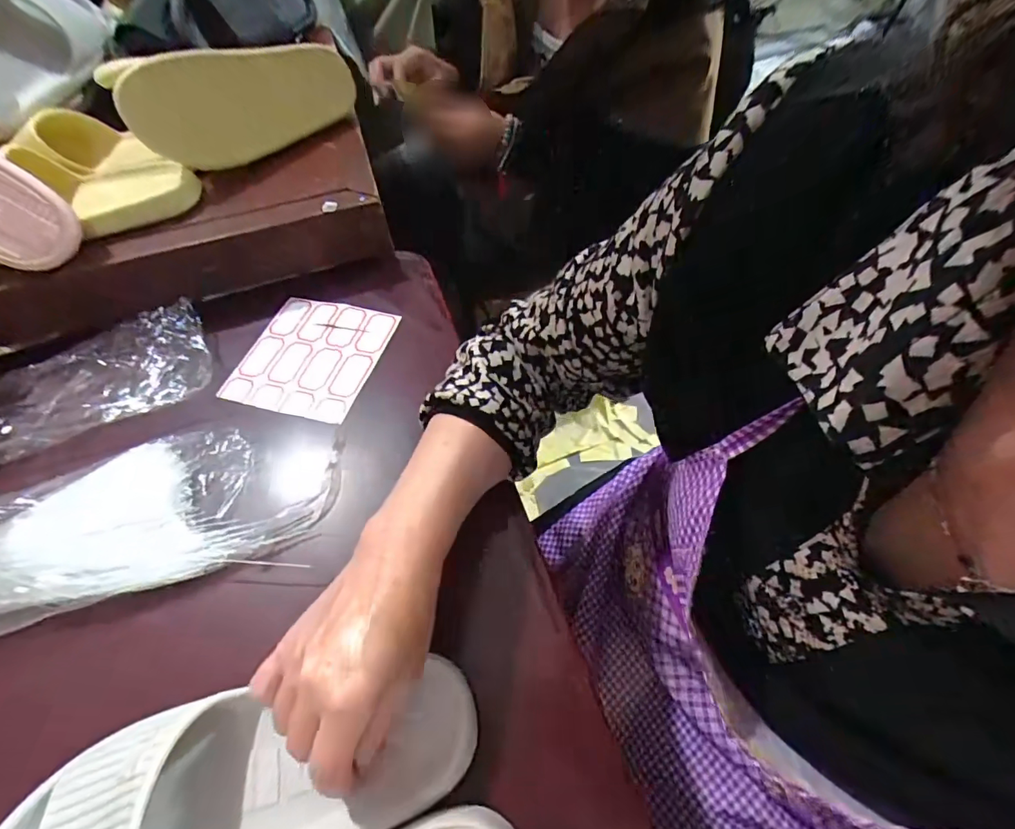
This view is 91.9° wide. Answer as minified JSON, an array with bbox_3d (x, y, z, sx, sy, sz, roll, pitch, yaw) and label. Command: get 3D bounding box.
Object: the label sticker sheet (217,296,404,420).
[{"bbox_3d":[-0.197,-0.060,0.498,0.135,0.008,0.139,13,63,11],"label":"label sticker sheet"}]

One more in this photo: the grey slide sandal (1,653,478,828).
[{"bbox_3d":[-0.153,0.208,0.263,0.273,0.064,0.105,-12,56,-8],"label":"grey slide sandal"}]

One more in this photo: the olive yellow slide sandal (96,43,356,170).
[{"bbox_3d":[-0.307,-0.368,0.555,0.234,0.107,0.105,-33,60,-16],"label":"olive yellow slide sandal"}]

